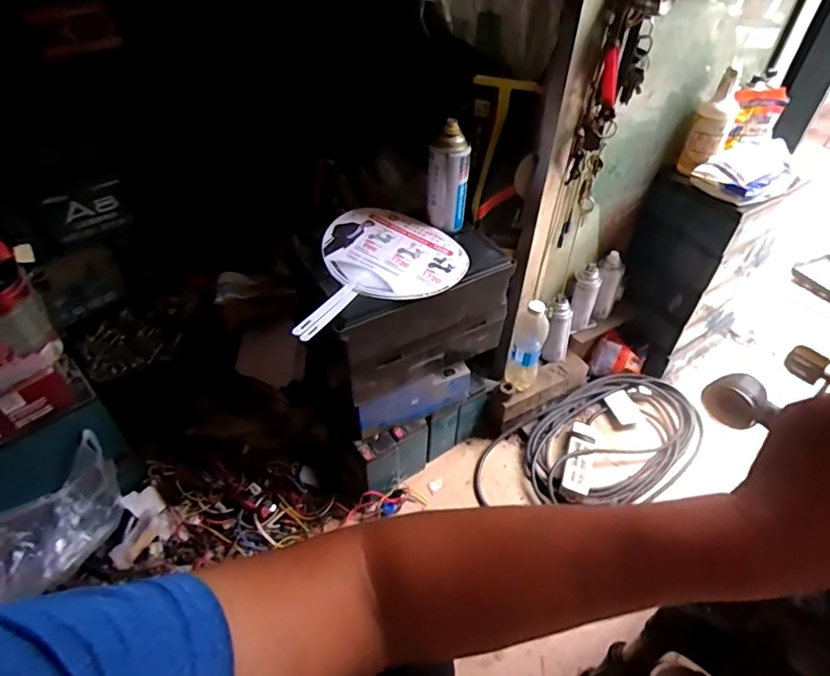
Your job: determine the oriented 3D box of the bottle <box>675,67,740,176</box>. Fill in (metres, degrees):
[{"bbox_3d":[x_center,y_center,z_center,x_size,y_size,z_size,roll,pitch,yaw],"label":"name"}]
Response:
[{"bbox_3d":[0.588,-0.419,1.009,0.073,0.186,0.065,22,49,18],"label":"bottle"}]

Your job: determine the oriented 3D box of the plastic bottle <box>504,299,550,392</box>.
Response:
[{"bbox_3d":[0.235,0.020,1.053,0.071,0.204,0.057,17,48,14],"label":"plastic bottle"}]

